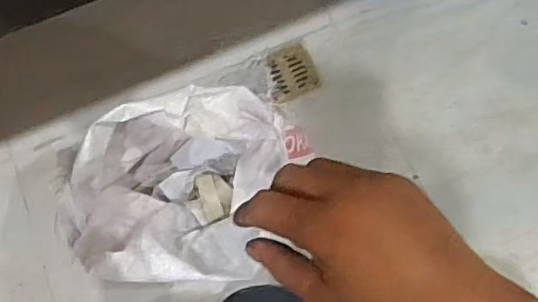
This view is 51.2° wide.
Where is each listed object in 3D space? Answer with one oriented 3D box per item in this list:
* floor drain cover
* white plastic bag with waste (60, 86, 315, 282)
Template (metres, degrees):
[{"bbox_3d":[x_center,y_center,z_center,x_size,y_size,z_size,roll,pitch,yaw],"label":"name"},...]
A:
[{"bbox_3d":[0.038,-0.140,0.973,0.087,0.014,0.095,-19,72,-2],"label":"floor drain cover"},{"bbox_3d":[-0.110,0.059,0.753,0.257,0.275,0.212,-7,78,0],"label":"white plastic bag with waste"}]

